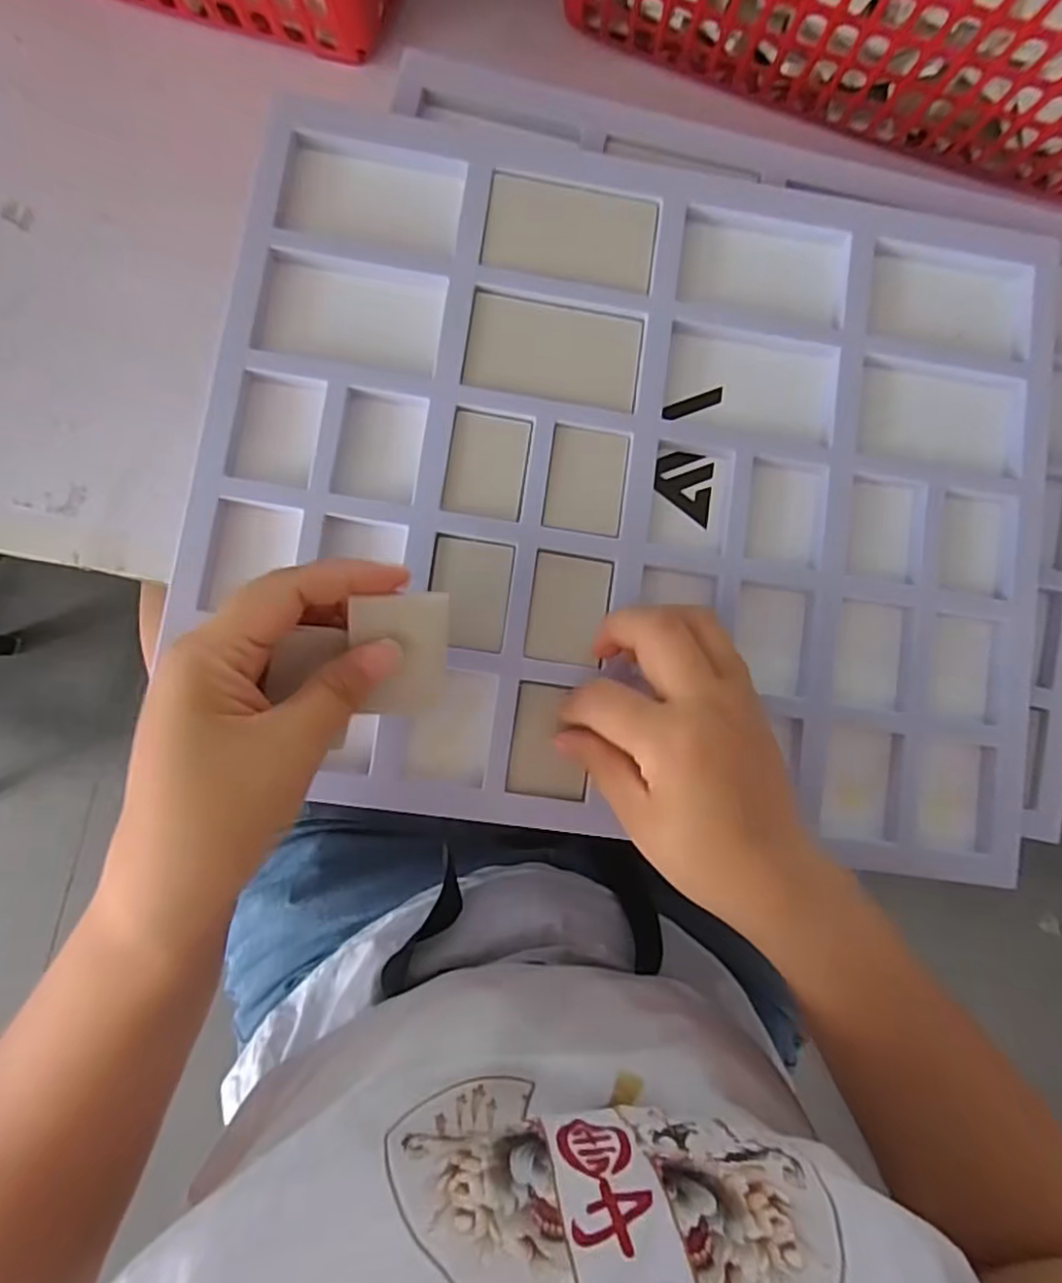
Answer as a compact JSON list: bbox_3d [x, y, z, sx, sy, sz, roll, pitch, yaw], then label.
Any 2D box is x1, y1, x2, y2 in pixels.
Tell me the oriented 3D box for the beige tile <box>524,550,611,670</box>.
[{"bbox_3d":[0.018,-0.016,0.321,0.037,0.005,0.052,8,84,-5],"label":"beige tile"}]

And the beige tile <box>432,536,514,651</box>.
[{"bbox_3d":[-0.030,-0.023,0.317,0.037,0.005,0.052,7,84,-5],"label":"beige tile"}]

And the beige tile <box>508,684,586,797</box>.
[{"bbox_3d":[0.010,0.048,0.317,0.036,0.004,0.052,8,84,-5],"label":"beige tile"}]

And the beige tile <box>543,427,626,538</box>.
[{"bbox_3d":[0.028,-0.081,0.328,0.037,0.004,0.053,8,84,-5],"label":"beige tile"}]

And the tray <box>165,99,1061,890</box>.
[{"bbox_3d":[0.057,-0.083,0.334,0.419,0.018,0.351,8,84,-5],"label":"tray"}]

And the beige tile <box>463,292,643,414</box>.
[{"bbox_3d":[0.012,-0.149,0.336,0.086,0.005,0.052,8,84,-5],"label":"beige tile"}]

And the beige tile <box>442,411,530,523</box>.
[{"bbox_3d":[-0.022,-0.087,0.323,0.036,0.004,0.051,8,84,-5],"label":"beige tile"}]

